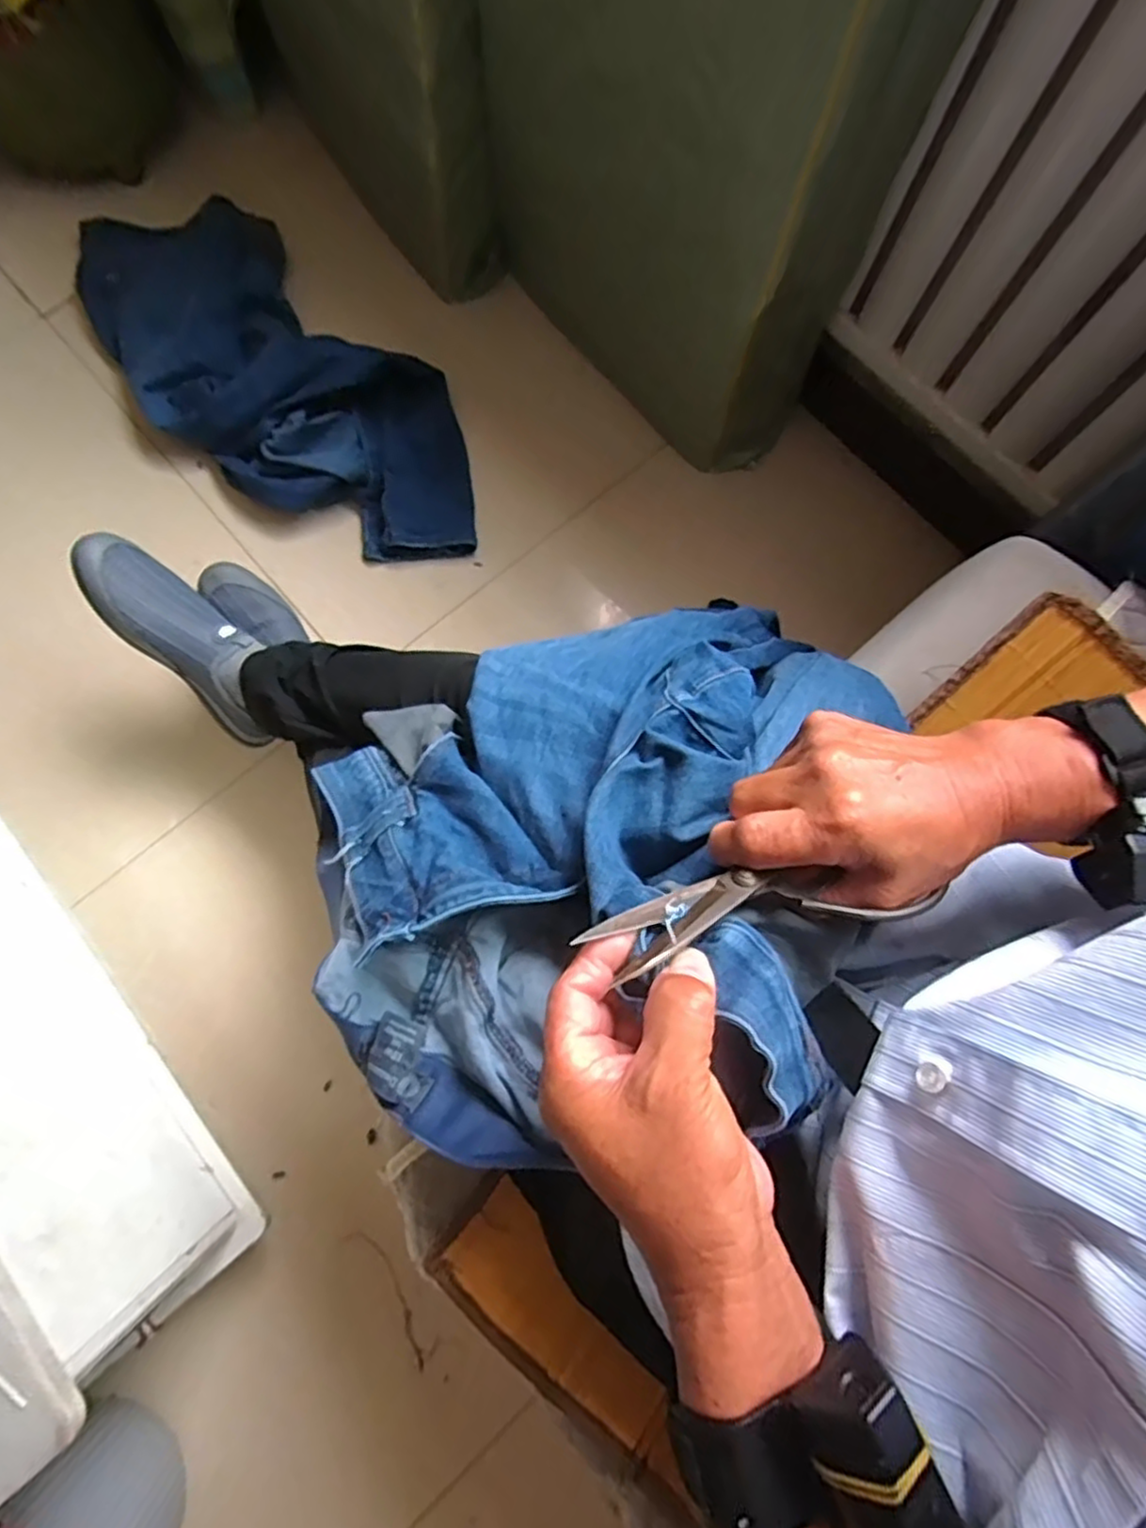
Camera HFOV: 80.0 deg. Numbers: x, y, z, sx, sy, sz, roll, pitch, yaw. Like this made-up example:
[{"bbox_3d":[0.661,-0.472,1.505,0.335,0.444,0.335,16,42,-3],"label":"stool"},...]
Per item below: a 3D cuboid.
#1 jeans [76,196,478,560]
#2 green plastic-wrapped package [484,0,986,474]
[{"bbox_3d":[-0.451,-0.599,1.027,0.801,0.126,0.351,41,79,7],"label":"jeans"},{"bbox_3d":[0.092,-0.720,0.759,0.525,0.715,0.185,39,76,8],"label":"green plastic-wrapped package"}]

